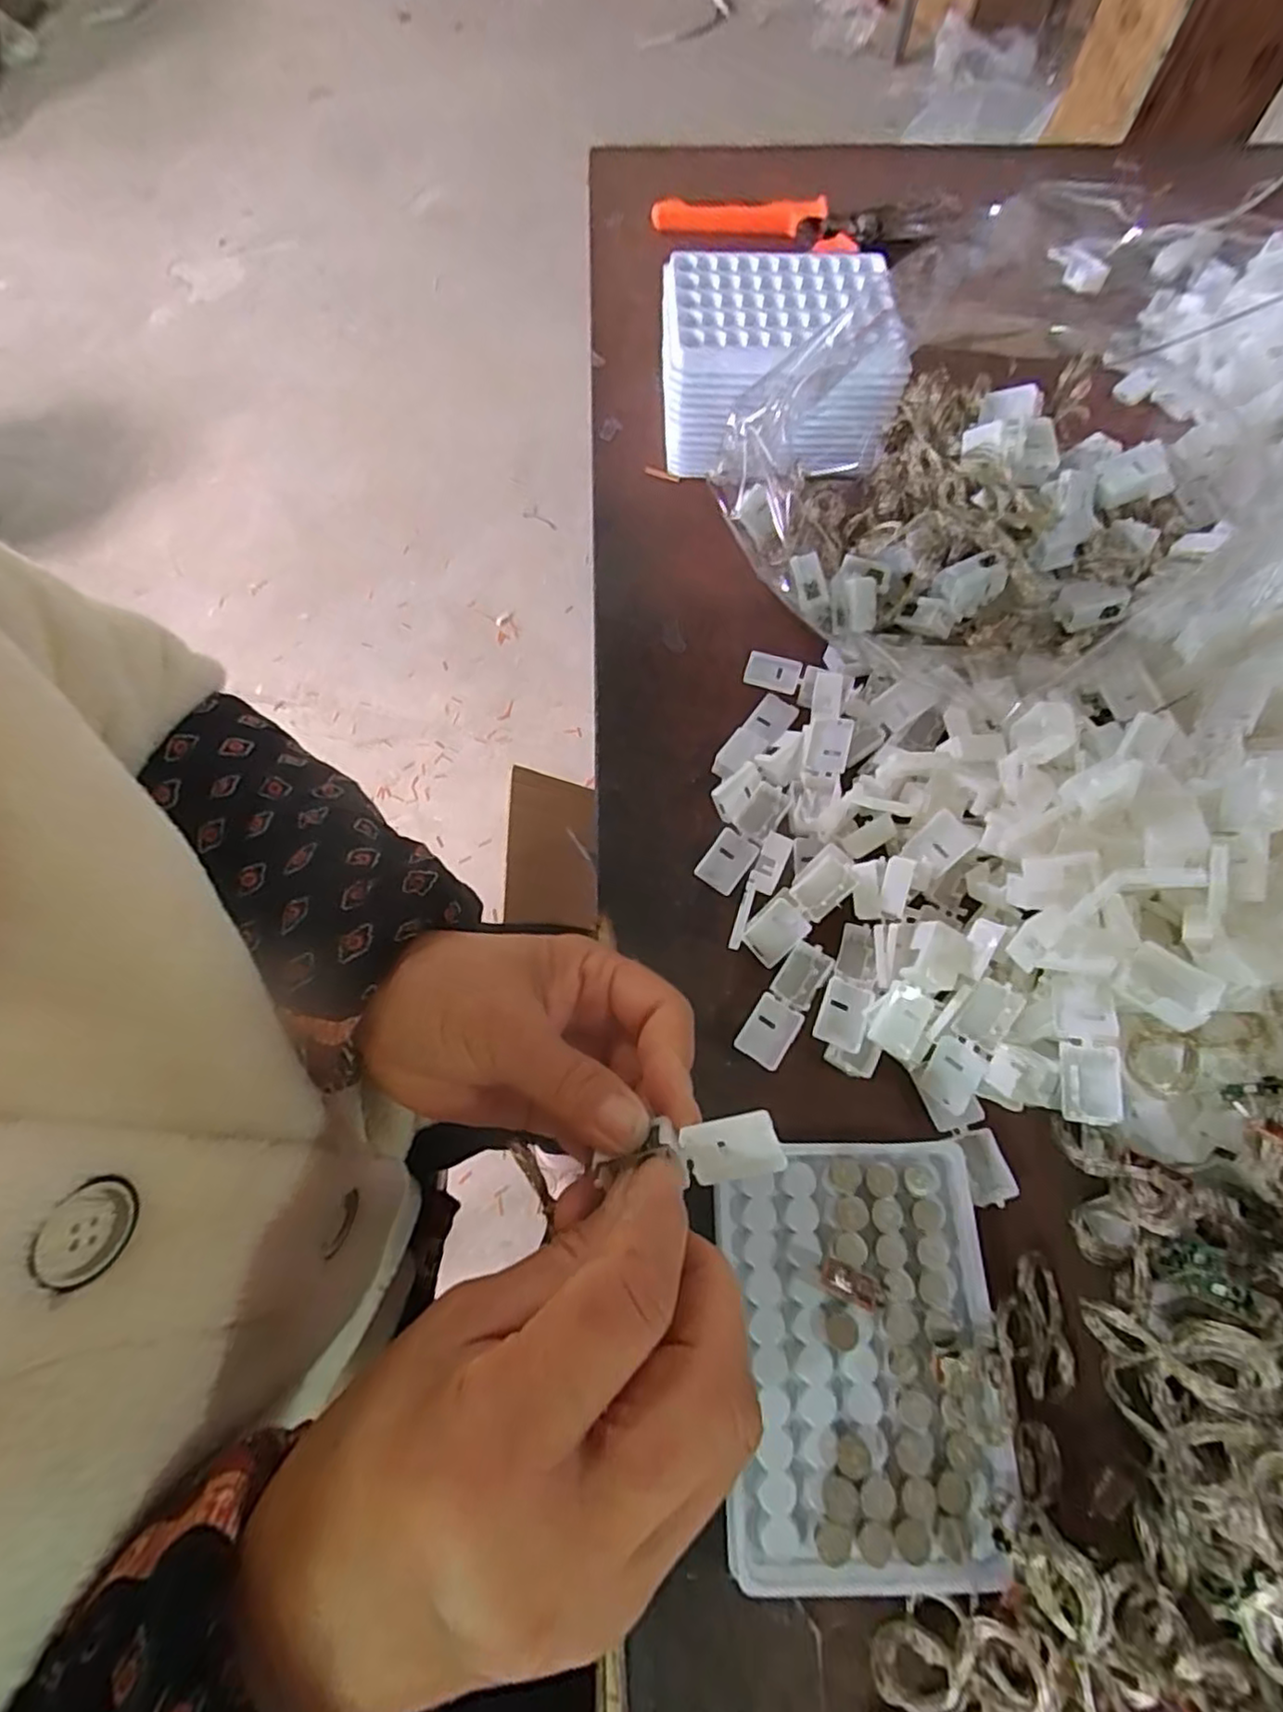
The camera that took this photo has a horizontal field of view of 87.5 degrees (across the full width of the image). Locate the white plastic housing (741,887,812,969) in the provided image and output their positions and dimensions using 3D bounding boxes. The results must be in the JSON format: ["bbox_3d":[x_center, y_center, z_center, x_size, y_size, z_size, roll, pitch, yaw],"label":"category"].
[{"bbox_3d":[0.060,0.033,0.297,0.030,0.004,0.021,-47,70,20],"label":"white plastic housing"}]

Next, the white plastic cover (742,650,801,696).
[{"bbox_3d":[0.069,-0.096,0.351,0.028,0.004,0.021,19,69,8],"label":"white plastic cover"}]

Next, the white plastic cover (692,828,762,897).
[{"bbox_3d":[0.040,0.002,0.316,0.020,0.007,0.027,35,72,13],"label":"white plastic cover"}]

